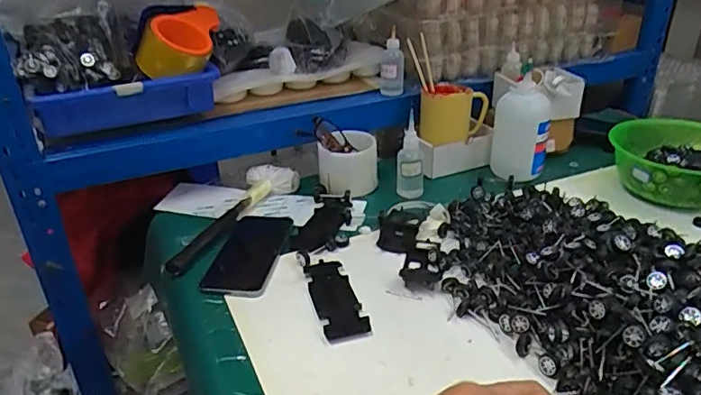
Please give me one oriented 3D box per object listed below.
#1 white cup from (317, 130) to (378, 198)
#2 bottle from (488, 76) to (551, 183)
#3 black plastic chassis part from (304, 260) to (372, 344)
[{"bbox_3d":[-0.003,-0.048,0.818,0.086,0.081,0.079,-2,29,1],"label":"white cup"},{"bbox_3d":[0.257,-0.098,0.829,0.082,0.134,0.069,7,30,16],"label":"bottle"},{"bbox_3d":[-0.018,0.110,0.602,0.047,0.007,0.125,-10,30,-14],"label":"black plastic chassis part"}]

